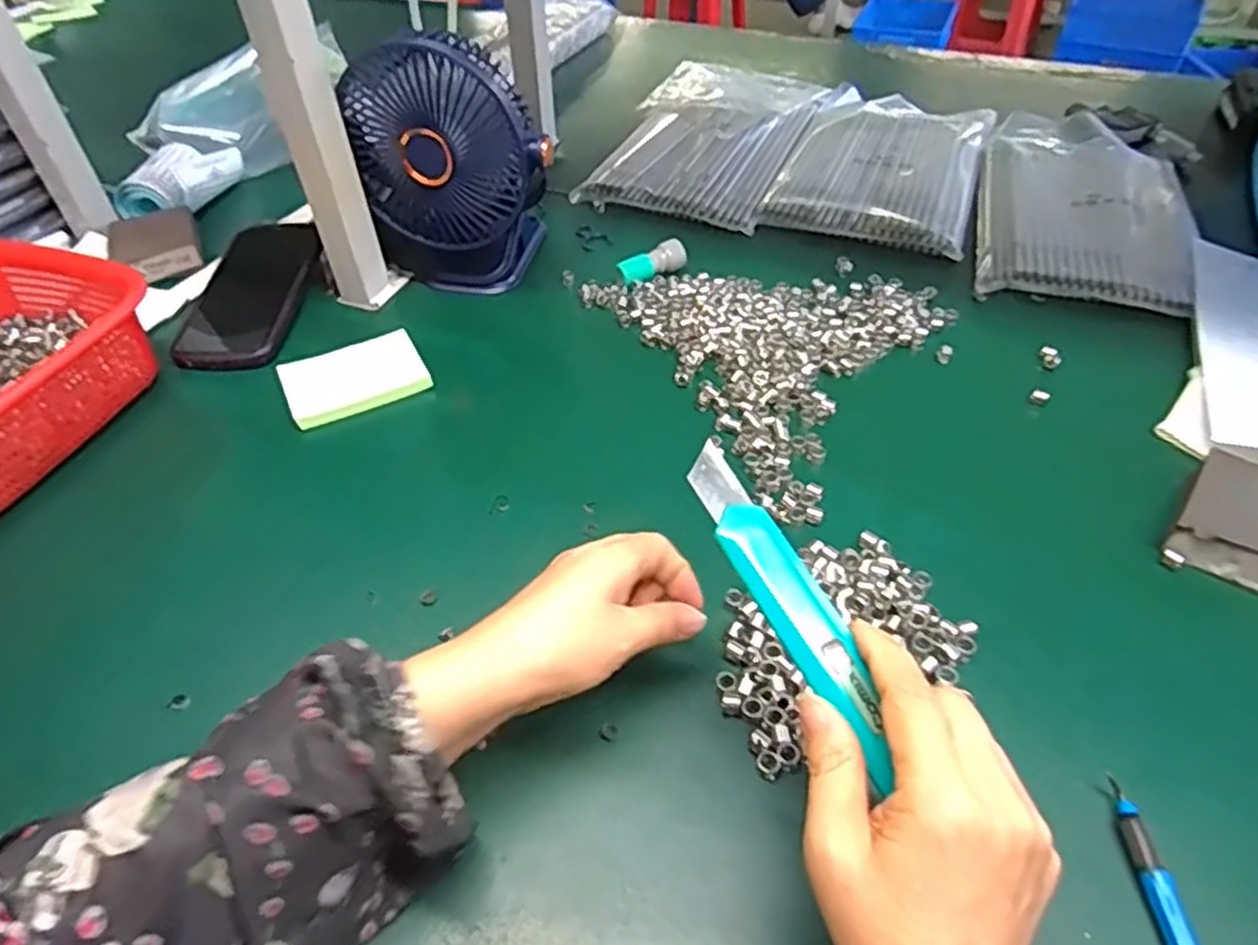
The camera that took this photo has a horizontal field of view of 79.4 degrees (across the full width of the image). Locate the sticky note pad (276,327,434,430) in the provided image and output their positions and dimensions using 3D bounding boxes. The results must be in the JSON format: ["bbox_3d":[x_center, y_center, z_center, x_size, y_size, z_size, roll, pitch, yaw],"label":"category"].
[{"bbox_3d":[-0.196,-0.067,0.544,0.095,0.016,0.065,-22,49,-18],"label":"sticky note pad"}]

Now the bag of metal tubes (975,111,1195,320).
[{"bbox_3d":[0.420,-0.254,0.700,0.174,0.019,0.331,15,48,16],"label":"bag of metal tubes"}]

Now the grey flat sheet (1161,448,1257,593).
[{"bbox_3d":[0.354,0.030,0.430,0.069,0.029,0.091,30,54,27],"label":"grey flat sheet"}]

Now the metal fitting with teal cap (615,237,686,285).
[{"bbox_3d":[0.020,-0.175,0.634,0.059,0.020,0.021,-28,51,-23],"label":"metal fitting with teal cap"}]

